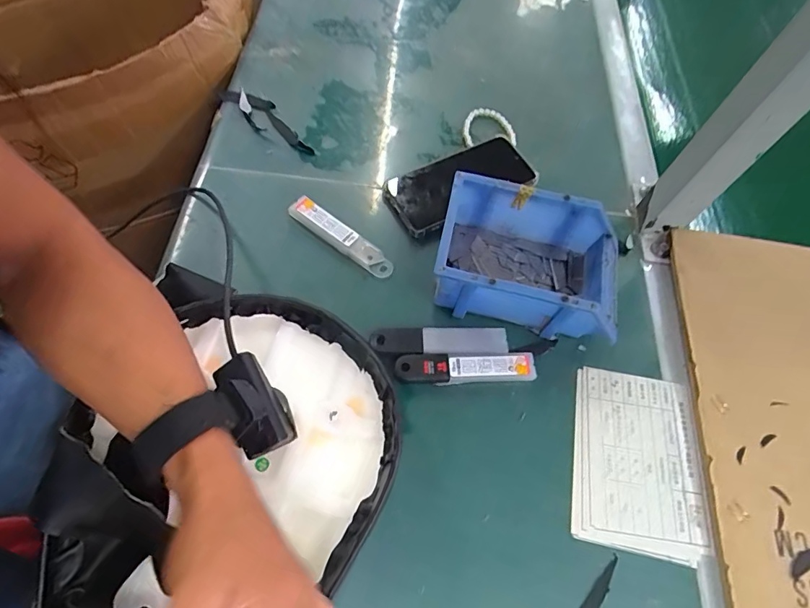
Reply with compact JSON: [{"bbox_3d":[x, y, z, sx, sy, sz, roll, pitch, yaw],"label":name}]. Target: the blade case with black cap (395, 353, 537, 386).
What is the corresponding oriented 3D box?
[{"bbox_3d":[0.056,0.059,0.419,0.125,0.010,0.027,0,64,-3],"label":"blade case with black cap"}]

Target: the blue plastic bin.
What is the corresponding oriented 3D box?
[{"bbox_3d":[0.118,-0.042,0.436,0.170,0.075,0.110,12,64,3],"label":"blue plastic bin"}]

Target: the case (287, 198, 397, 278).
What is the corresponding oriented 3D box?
[{"bbox_3d":[-0.066,-0.069,0.476,0.124,0.018,0.024,35,67,14],"label":"case"}]

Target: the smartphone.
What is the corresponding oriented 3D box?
[{"bbox_3d":[0.060,-0.136,0.514,0.160,0.018,0.082,-27,68,-15],"label":"smartphone"}]

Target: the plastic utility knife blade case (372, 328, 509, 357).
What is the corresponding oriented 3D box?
[{"bbox_3d":[0.032,0.035,0.429,0.125,0.008,0.026,-1,64,-3],"label":"plastic utility knife blade case"}]

